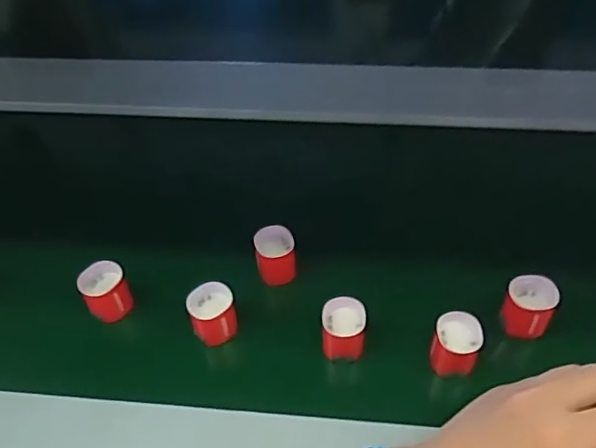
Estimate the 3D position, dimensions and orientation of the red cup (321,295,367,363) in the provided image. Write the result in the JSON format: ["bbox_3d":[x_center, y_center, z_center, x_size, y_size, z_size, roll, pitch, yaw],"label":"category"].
[{"bbox_3d":[0.031,0.071,0.395,0.028,0.036,0.029,-2,50,2],"label":"red cup"}]

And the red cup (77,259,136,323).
[{"bbox_3d":[-0.138,0.048,0.424,0.032,0.034,0.033,-2,50,2],"label":"red cup"}]

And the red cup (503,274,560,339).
[{"bbox_3d":[0.155,0.056,0.393,0.031,0.028,0.035,22,54,20],"label":"red cup"}]

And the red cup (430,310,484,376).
[{"bbox_3d":[0.103,0.078,0.382,0.029,0.030,0.031,13,52,14],"label":"red cup"}]

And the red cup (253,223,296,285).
[{"bbox_3d":[-0.016,0.024,0.438,0.028,0.036,0.029,-2,50,2],"label":"red cup"}]

